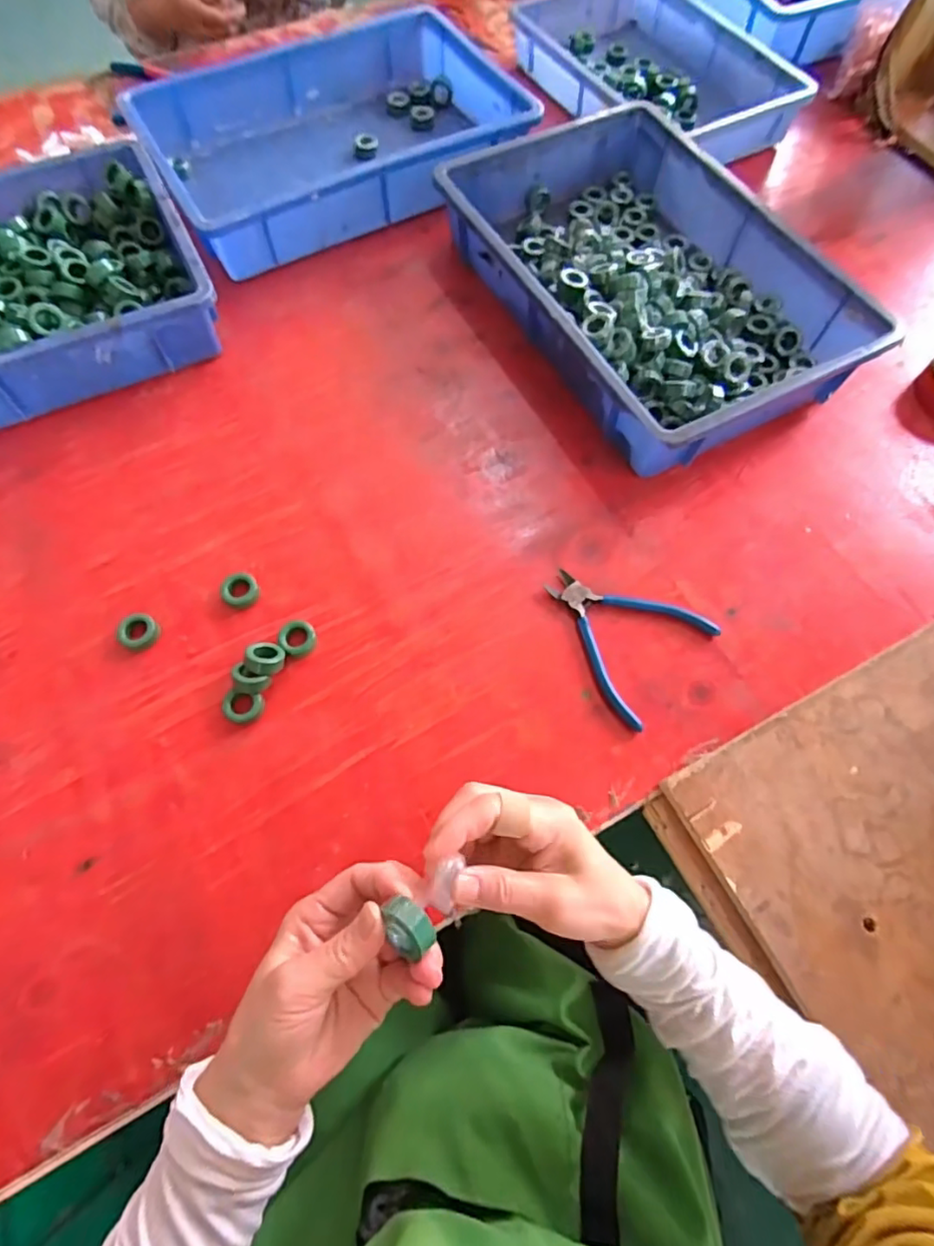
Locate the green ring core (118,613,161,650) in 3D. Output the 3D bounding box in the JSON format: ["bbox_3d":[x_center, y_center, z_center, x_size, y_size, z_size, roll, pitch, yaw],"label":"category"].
[{"bbox_3d":[-0.282,0.007,0.502,0.030,0.016,0.031,0,66,-1],"label":"green ring core"}]

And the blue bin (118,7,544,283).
[{"bbox_3d":[-0.165,-0.602,0.731,0.432,0.076,0.297,-29,70,-13],"label":"blue bin"}]

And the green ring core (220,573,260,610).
[{"bbox_3d":[-0.201,-0.030,0.519,0.031,0.012,0.033,0,66,-1],"label":"green ring core"}]

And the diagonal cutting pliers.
[{"bbox_3d":[0.132,0.004,0.514,0.136,0.012,0.121,41,72,16],"label":"diagonal cutting pliers"}]

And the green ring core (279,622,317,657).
[{"bbox_3d":[-0.144,0.013,0.501,0.030,0.014,0.029,0,66,-1],"label":"green ring core"}]

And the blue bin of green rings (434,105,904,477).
[{"bbox_3d":[0.184,-0.372,0.631,0.280,0.084,0.436,-27,69,-12],"label":"blue bin of green rings"}]

